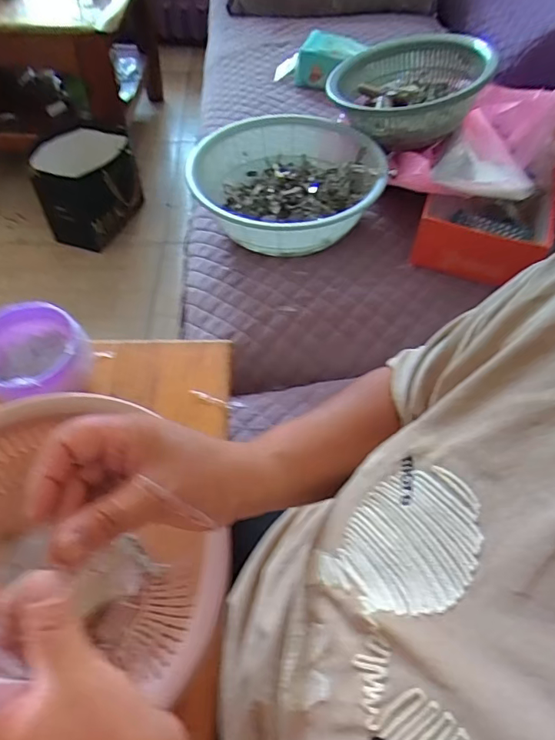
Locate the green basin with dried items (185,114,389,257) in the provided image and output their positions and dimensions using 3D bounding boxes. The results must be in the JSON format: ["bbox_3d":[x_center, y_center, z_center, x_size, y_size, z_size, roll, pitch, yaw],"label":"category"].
[{"bbox_3d":[0.008,-0.311,0.853,0.322,0.129,0.302,1,54,-1],"label":"green basin with dried items"}]

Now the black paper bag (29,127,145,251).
[{"bbox_3d":[-0.571,-0.554,1.499,0.290,0.265,0.217,-11,55,-10],"label":"black paper bag"}]

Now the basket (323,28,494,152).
[{"bbox_3d":[0.233,-0.512,0.870,0.266,0.132,0.278,22,56,14],"label":"basket"}]

